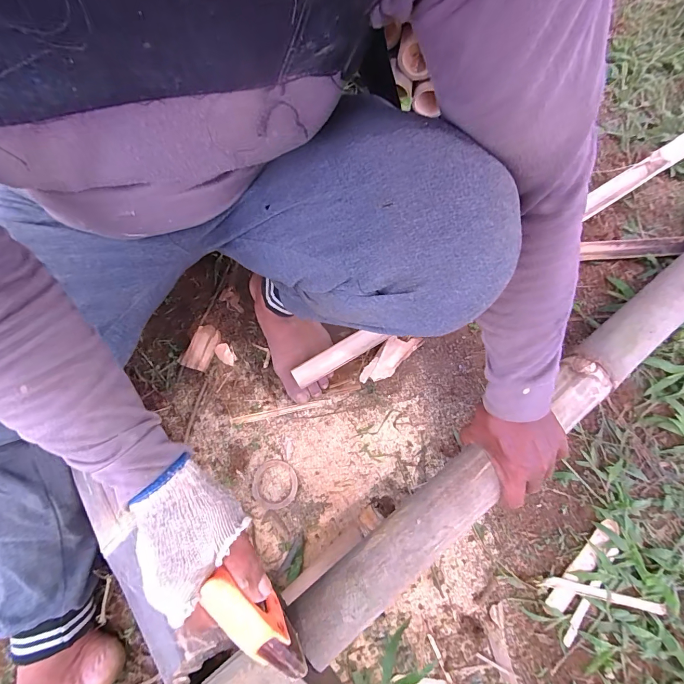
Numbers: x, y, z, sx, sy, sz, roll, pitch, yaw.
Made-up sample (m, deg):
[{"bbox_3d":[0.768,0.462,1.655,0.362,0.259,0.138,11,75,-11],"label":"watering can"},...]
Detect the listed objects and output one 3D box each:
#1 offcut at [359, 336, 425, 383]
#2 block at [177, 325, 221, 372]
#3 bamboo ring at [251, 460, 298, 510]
[{"bbox_3d":[0.077,0.026,0.593,0.043,0.015,0.114,43,81,7],"label":"offcut"},{"bbox_3d":[-0.226,0.008,0.585,0.040,0.013,0.072,21,79,3],"label":"block"},{"bbox_3d":[-0.102,0.216,0.554,0.068,0.004,0.069,0,79,-1],"label":"bamboo ring"}]

